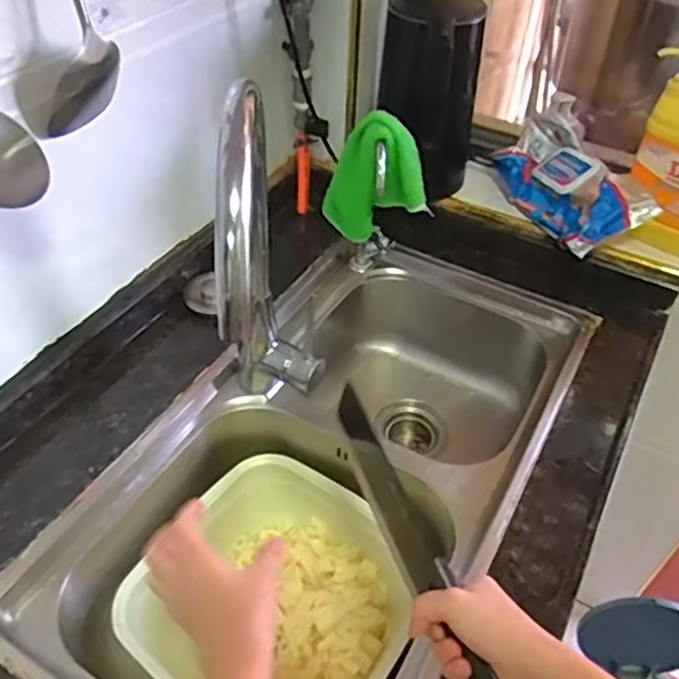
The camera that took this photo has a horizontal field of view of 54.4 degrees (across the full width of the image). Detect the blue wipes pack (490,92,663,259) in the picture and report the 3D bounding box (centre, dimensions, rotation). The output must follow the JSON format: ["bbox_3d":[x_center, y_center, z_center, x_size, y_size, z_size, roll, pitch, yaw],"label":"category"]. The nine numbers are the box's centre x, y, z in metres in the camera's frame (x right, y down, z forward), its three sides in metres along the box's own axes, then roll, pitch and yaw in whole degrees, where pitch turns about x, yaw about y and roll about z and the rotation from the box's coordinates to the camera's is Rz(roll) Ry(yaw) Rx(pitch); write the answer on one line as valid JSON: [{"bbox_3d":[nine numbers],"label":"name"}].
[{"bbox_3d":[0.322,-0.227,0.935,0.100,0.123,0.251,-14,47,-16],"label":"blue wipes pack"}]

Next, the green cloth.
[{"bbox_3d":[0.045,-0.200,0.827,0.134,0.155,0.039,18,46,14],"label":"green cloth"}]

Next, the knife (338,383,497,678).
[{"bbox_3d":[0.063,0.173,0.540,0.027,0.086,0.290,-15,52,-18],"label":"knife"}]

